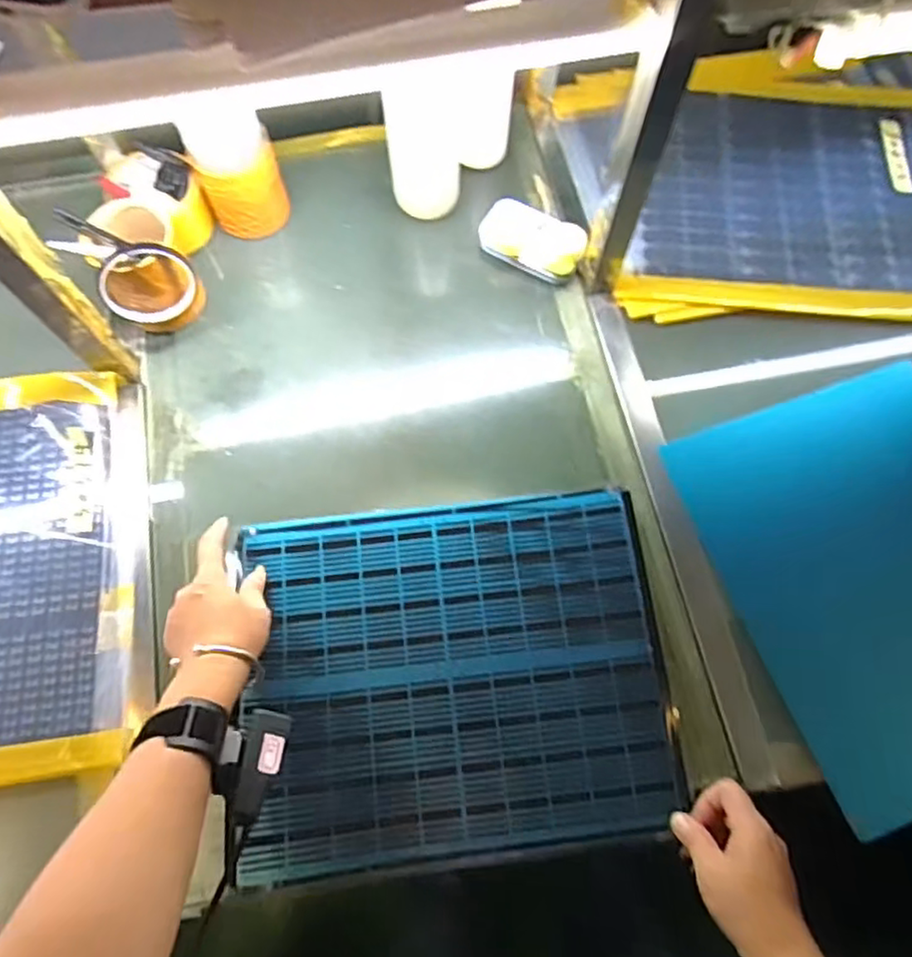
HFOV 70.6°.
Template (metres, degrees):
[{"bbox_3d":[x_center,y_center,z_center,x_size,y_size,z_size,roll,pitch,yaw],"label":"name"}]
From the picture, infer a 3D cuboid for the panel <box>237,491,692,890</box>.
[{"bbox_3d":[0.005,0.161,0.546,0.336,0.034,0.284,-4,74,-3],"label":"panel"}]

